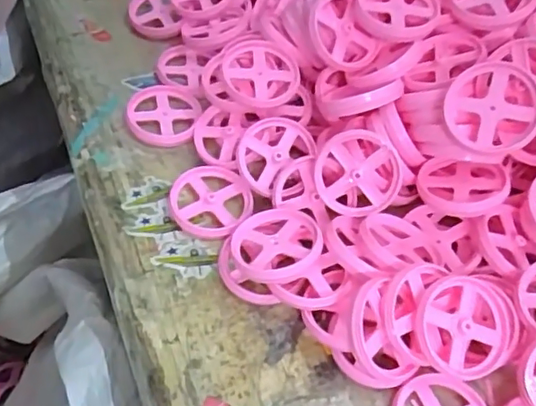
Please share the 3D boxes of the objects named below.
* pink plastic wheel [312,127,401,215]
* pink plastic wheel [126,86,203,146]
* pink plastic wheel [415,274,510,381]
[{"bbox_3d":[0.067,-0.022,0.430,0.063,0.062,0.010,1,14,11],"label":"pink plastic wheel"},{"bbox_3d":[-0.091,-0.077,0.505,0.063,0.011,0.067,4,52,-5],"label":"pink plastic wheel"},{"bbox_3d":[0.126,0.079,0.373,0.063,0.013,0.066,2,81,-14],"label":"pink plastic wheel"}]

